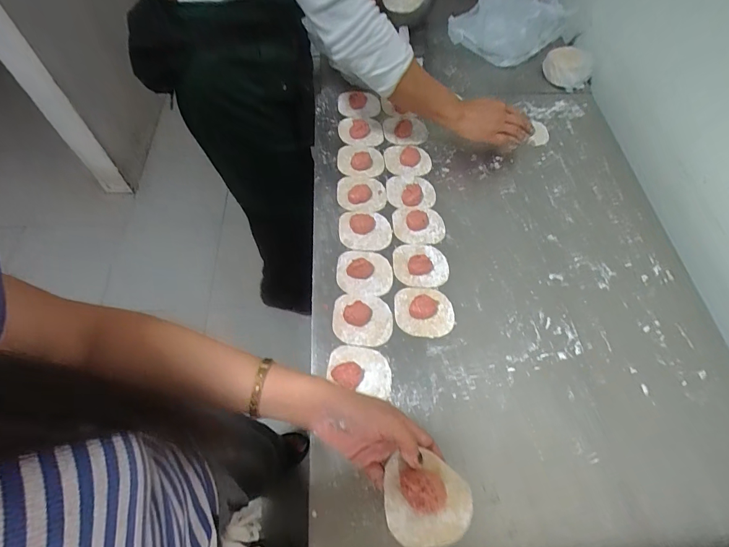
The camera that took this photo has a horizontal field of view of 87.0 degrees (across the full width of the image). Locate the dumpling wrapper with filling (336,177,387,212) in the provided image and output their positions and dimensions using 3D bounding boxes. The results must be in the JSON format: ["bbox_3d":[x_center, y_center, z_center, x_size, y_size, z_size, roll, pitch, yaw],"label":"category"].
[{"bbox_3d":[-0.005,-0.145,0.674,0.085,0.020,0.079,1,61,-2],"label":"dumpling wrapper with filling"}]

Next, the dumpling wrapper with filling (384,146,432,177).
[{"bbox_3d":[0.082,-0.216,0.725,0.086,0.014,0.064,6,61,1],"label":"dumpling wrapper with filling"}]

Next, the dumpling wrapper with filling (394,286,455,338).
[{"bbox_3d":[0.090,0.051,0.564,0.086,0.027,0.079,1,61,-2],"label":"dumpling wrapper with filling"}]

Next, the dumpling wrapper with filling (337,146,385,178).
[{"bbox_3d":[-0.007,-0.210,0.715,0.083,0.016,0.069,4,61,-1],"label":"dumpling wrapper with filling"}]

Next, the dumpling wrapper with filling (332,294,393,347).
[{"bbox_3d":[-0.003,0.065,0.557,0.085,0.016,0.076,7,61,1],"label":"dumpling wrapper with filling"}]

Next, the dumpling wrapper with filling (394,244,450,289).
[{"bbox_3d":[0.091,-0.019,0.603,0.087,0.024,0.077,3,61,-1],"label":"dumpling wrapper with filling"}]

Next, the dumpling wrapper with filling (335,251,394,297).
[{"bbox_3d":[0.001,-0.008,0.593,0.087,0.025,0.074,9,61,2],"label":"dumpling wrapper with filling"}]

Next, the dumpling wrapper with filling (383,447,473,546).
[{"bbox_3d":[0.056,0.201,0.341,0.074,0.030,0.071,1,61,-2],"label":"dumpling wrapper with filling"}]

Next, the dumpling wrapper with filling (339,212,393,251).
[{"bbox_3d":[0.001,-0.073,0.639,0.084,0.014,0.073,-5,62,-5],"label":"dumpling wrapper with filling"}]

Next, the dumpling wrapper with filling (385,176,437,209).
[{"bbox_3d":[0.082,-0.148,0.682,0.083,0.013,0.078,1,61,-2],"label":"dumpling wrapper with filling"}]

